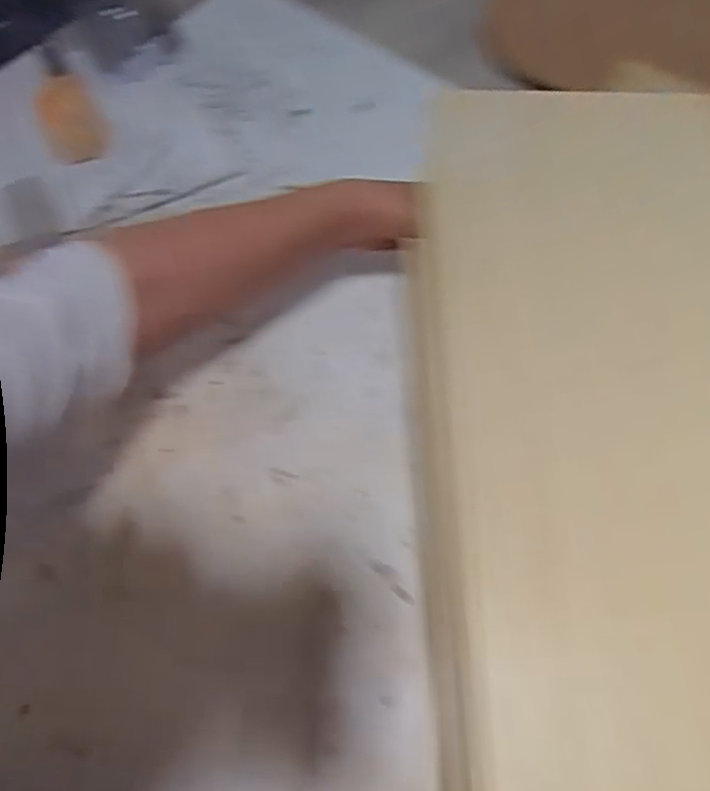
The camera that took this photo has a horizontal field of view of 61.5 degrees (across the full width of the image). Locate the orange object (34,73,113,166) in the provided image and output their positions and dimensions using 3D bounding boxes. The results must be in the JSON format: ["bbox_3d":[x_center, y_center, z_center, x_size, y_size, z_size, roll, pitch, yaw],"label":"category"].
[{"bbox_3d":[-0.272,-0.266,0.576,0.061,0.074,0.018,-12,25,0],"label":"orange object"}]

